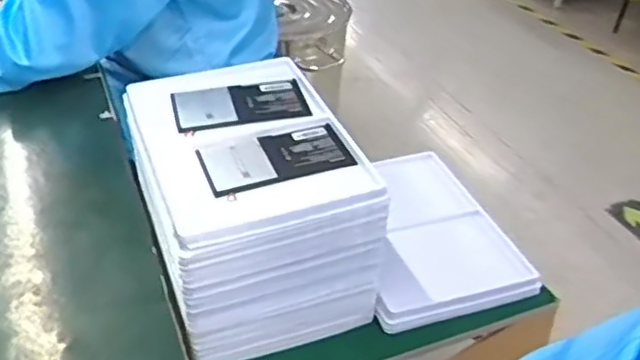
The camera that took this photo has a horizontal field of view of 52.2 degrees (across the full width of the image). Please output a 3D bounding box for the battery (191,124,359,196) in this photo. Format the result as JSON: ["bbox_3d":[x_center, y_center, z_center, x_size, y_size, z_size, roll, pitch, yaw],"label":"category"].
[{"bbox_3d":[-0.052,-0.029,0.778,0.173,0.010,0.094,-13,39,-22],"label":"battery"}]

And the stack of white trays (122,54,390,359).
[{"bbox_3d":[-0.098,0.031,0.859,0.246,0.229,0.308,-14,39,-23],"label":"stack of white trays"}]

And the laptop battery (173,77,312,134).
[{"bbox_3d":[-0.105,-0.101,0.864,0.172,0.007,0.093,-8,41,-11],"label":"laptop battery"}]

